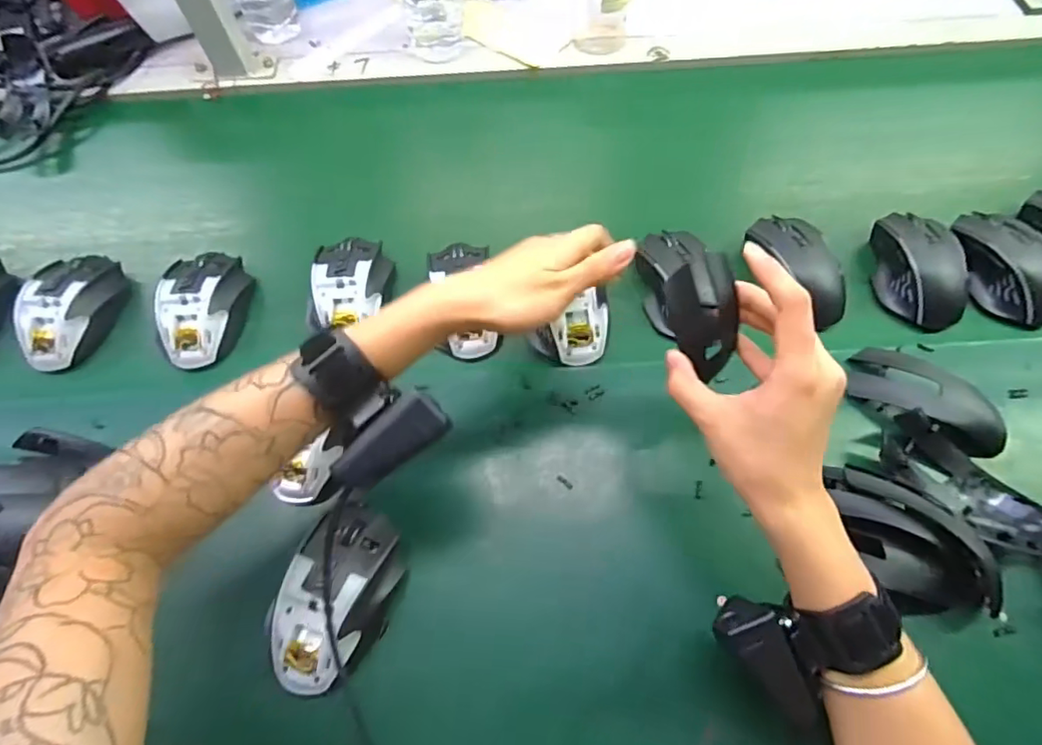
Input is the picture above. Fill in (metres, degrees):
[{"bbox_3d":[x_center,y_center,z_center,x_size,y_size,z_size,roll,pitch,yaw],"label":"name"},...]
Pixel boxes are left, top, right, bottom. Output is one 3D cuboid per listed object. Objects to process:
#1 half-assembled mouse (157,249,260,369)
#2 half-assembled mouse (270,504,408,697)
[{"bbox_3d":[-0.284,-0.061,0.491,0.068,0.039,0.112,-3,64,0],"label":"half-assembled mouse"},{"bbox_3d":[-0.122,0.153,0.372,0.065,0.049,0.118,13,65,8],"label":"half-assembled mouse"}]

